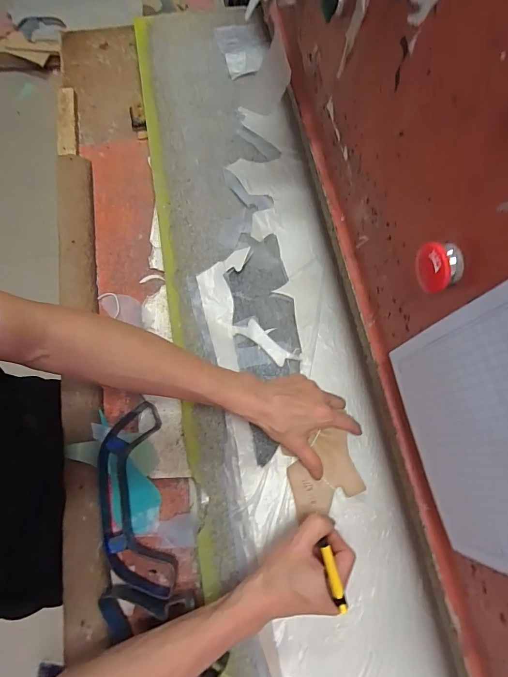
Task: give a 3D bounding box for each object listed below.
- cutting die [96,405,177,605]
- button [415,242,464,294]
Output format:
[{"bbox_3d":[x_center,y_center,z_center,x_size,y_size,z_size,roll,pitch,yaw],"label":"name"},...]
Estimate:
[{"bbox_3d":[-0.160,0.210,0.483,0.085,0.034,0.234,-9,74,-6],"label":"cutting die"},{"bbox_3d":[0.146,-0.057,0.291,0.027,0.034,0.035,-27,76,-11],"label":"button"}]

